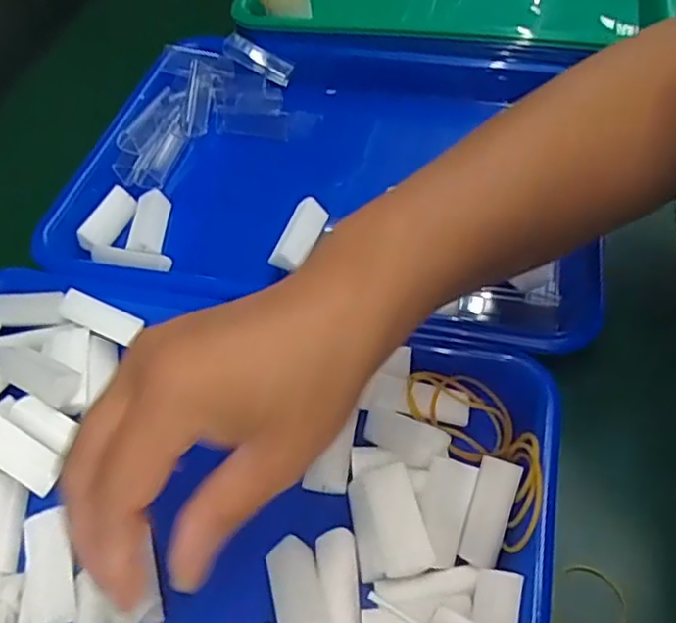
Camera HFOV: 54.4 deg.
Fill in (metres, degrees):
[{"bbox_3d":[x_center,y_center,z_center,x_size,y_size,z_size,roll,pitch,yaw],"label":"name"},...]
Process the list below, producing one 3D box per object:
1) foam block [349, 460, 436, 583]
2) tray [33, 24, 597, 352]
[{"bbox_3d":[0.022,0.093,0.291,0.030,0.018,0.046,-9,52,-2],"label":"foam block"},{"bbox_3d":[-0.001,-0.092,0.442,0.338,0.042,0.257,8,53,11],"label":"tray"}]

